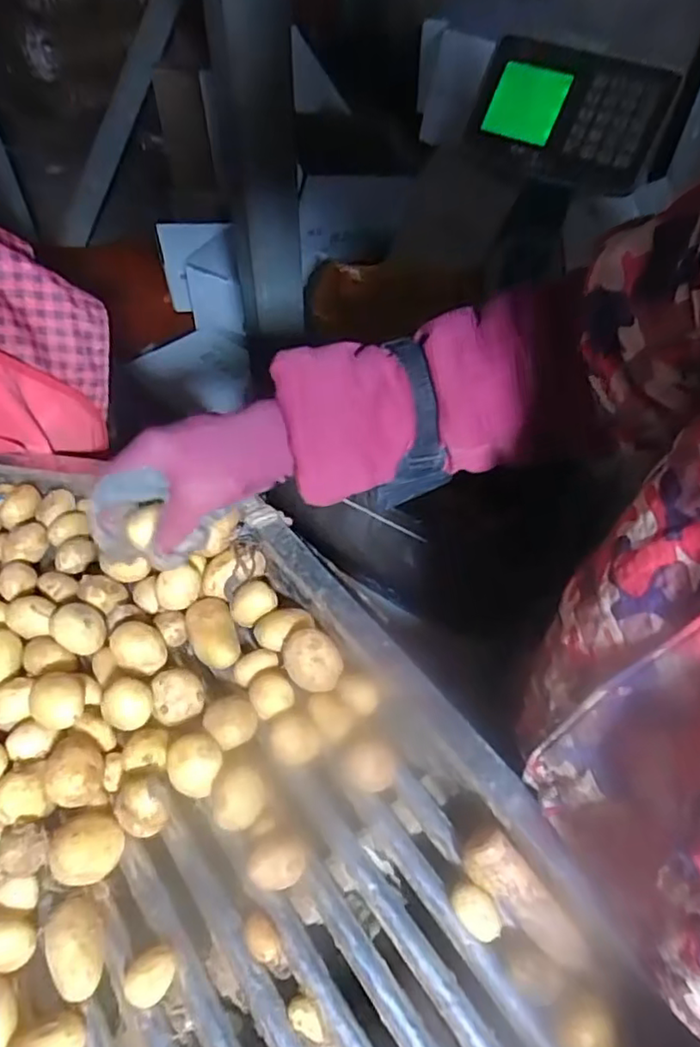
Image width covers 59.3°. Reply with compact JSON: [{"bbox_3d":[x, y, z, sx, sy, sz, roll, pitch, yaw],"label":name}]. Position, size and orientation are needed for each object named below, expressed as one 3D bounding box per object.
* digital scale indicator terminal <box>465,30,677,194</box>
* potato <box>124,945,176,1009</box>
[{"bbox_3d":[0.252,-0.486,0.728,0.215,0.137,0.026,27,17,17],"label":"digital scale indicator terminal"},{"bbox_3d":[-0.123,0.281,0.382,0.025,0.024,0.031,9,51,4],"label":"potato"}]

